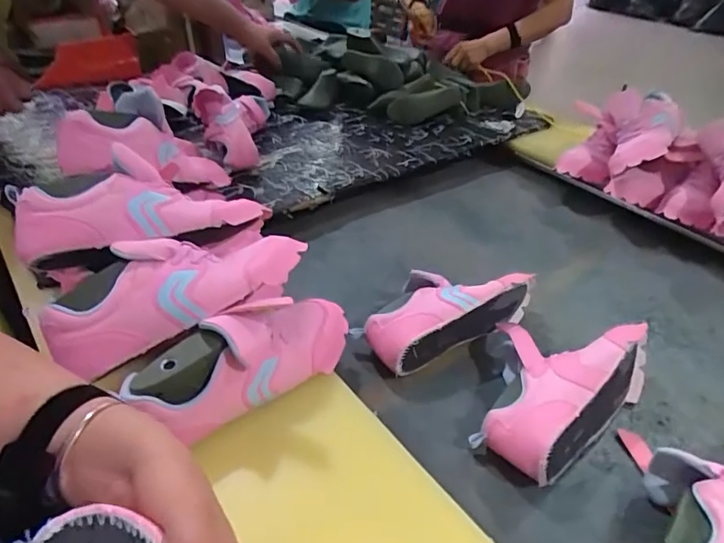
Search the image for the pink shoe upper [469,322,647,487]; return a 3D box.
[{"bbox_3d":[0.237,0.138,0.596,0.181,0.085,0.240,22,41,23],"label":"pink shoe upper"}]

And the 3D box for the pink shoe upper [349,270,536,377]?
[{"bbox_3d":[0.116,0.050,0.697,0.250,0.085,0.106,-20,43,-27],"label":"pink shoe upper"}]

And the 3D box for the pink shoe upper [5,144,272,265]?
[{"bbox_3d":[-0.254,-0.075,0.589,0.257,0.075,0.119,-11,68,-25],"label":"pink shoe upper"}]

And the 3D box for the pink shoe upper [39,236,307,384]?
[{"bbox_3d":[-0.187,0.013,0.523,0.264,0.063,0.108,-18,42,-25],"label":"pink shoe upper"}]

